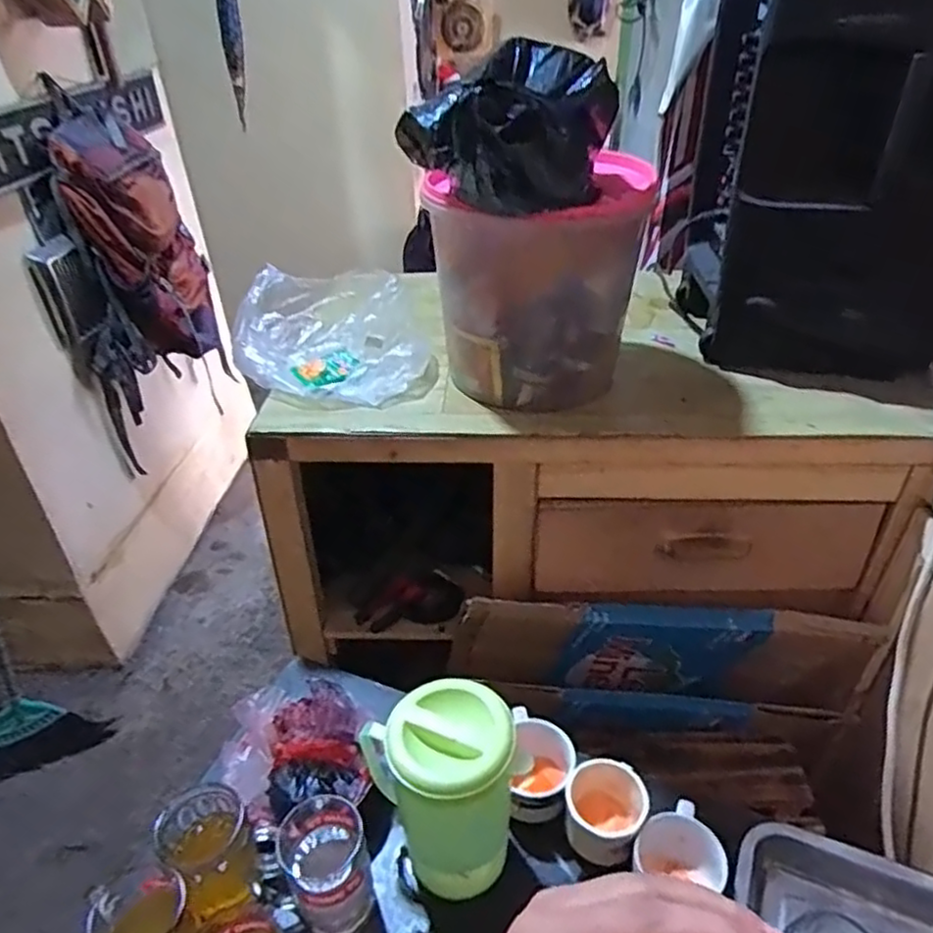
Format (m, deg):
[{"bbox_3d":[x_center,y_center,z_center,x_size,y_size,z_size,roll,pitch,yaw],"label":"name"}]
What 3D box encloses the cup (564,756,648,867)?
[{"bbox_3d":[0.133,0.331,0.667,0.072,0.064,0.072,-2,36,2],"label":"cup"}]

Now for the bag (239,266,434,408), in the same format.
[{"bbox_3d":[-0.183,-0.173,0.902,0.220,0.099,0.267,-19,38,-20],"label":"bag"}]

